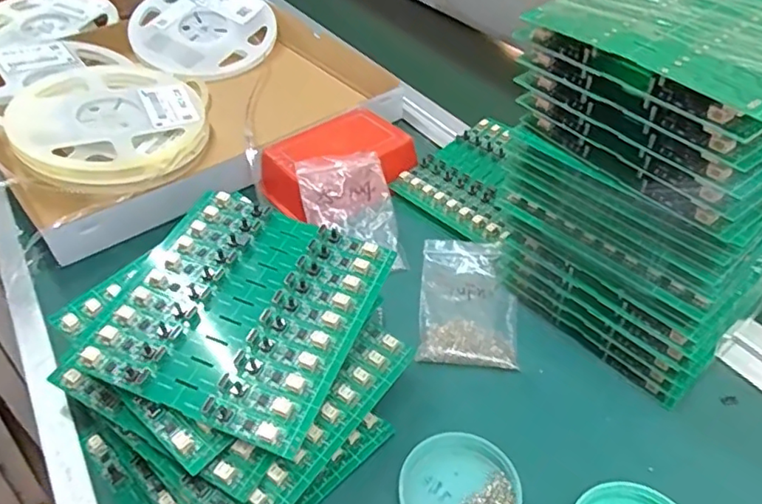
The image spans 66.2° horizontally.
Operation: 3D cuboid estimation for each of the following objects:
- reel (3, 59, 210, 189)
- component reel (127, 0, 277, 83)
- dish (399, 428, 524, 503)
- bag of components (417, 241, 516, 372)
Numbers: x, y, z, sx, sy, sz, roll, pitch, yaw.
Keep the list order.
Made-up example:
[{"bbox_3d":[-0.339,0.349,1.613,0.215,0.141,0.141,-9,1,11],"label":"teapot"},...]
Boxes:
[{"bbox_3d":[-0.261,-0.131,0.570,0.192,0.011,0.174,32,51,19],"label":"reel"},{"bbox_3d":[-0.221,-0.275,0.727,0.171,0.017,0.190,-6,59,-6],"label":"component reel"},{"bbox_3d":[0.043,0.130,0.320,0.063,0.010,0.066,-2,46,2],"label":"dish"},{"bbox_3d":[0.063,0.033,0.417,0.066,0.010,0.104,3,46,7],"label":"bag of components"}]

